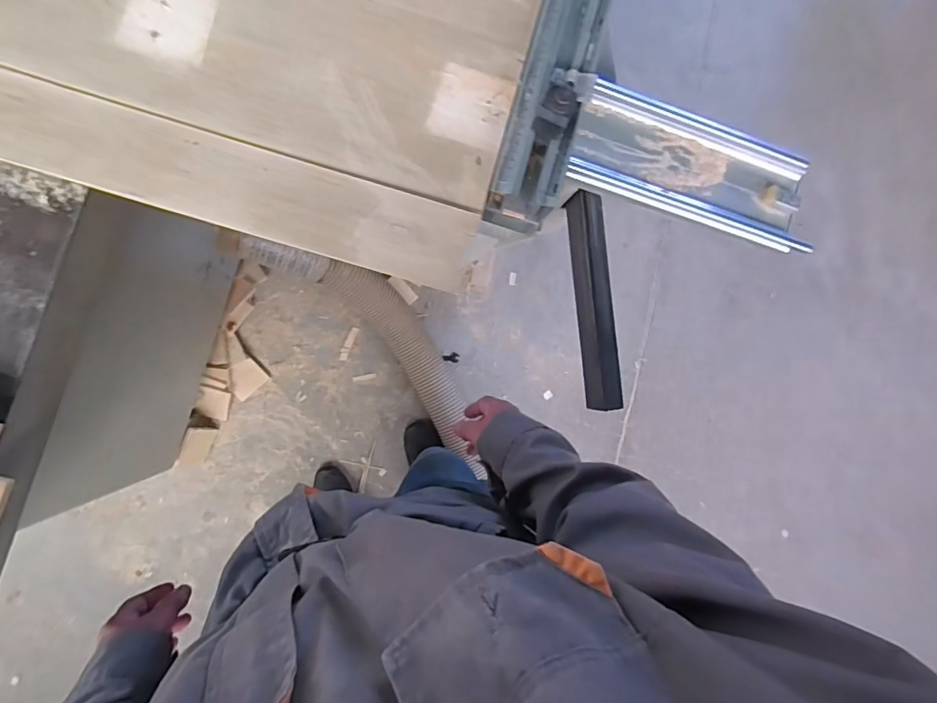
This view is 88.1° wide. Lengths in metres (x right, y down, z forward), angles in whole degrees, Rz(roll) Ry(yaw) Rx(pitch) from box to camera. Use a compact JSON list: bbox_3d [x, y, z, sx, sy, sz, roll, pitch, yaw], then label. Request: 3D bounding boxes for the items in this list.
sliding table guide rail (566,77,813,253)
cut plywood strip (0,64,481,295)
[{"bbox_3d":[0.326,-0.276,0.720,0.406,0.046,0.151,18,87,-8],"label":"sliding table guide rail"},{"bbox_3d":[-0.482,-0.248,0.498,0.985,0.024,0.094,17,87,-8],"label":"cut plywood strip"}]

